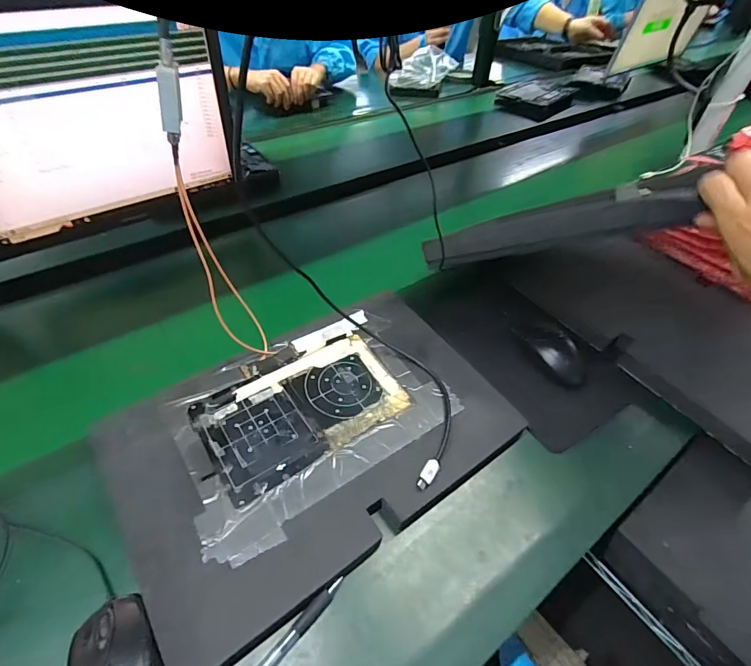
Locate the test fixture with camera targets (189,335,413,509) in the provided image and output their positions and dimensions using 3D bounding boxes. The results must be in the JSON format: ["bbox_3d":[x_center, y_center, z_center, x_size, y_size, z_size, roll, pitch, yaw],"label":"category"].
[{"bbox_3d":[-0.082,0.074,0.461,0.208,0.006,0.138,-26,54,-26],"label":"test fixture with camera targets"}]

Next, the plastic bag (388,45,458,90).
[{"bbox_3d":[0.153,-0.843,1.328,0.143,0.070,0.231,25,50,18],"label":"plastic bag"}]

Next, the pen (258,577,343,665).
[{"bbox_3d":[-0.078,0.253,0.332,0.012,0.012,0.137,34,53,25],"label":"pen"}]

